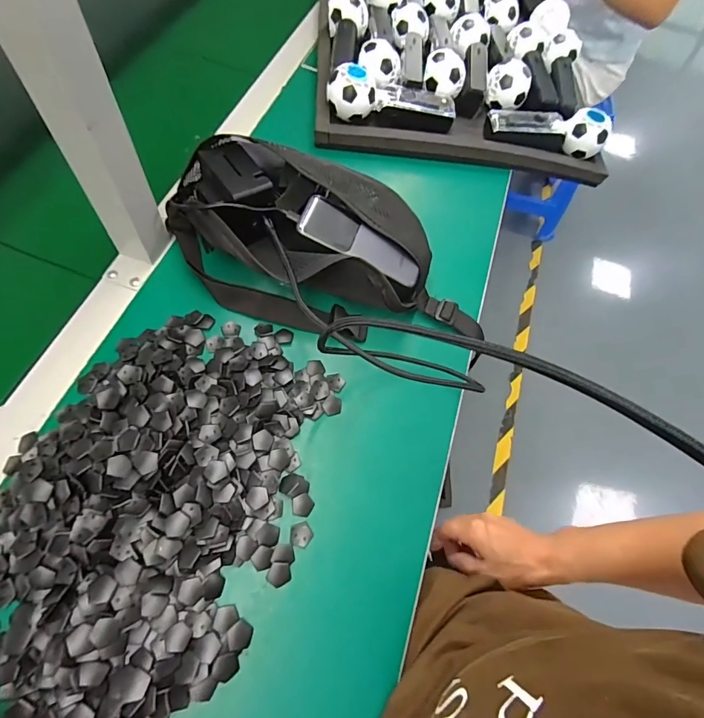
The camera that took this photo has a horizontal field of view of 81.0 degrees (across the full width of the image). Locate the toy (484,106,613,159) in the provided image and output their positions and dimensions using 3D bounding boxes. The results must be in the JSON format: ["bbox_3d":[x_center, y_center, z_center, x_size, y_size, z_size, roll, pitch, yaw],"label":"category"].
[{"bbox_3d":[0.271,-0.320,0.583,0.165,0.055,0.060,7,64,-4],"label":"toy"}]

